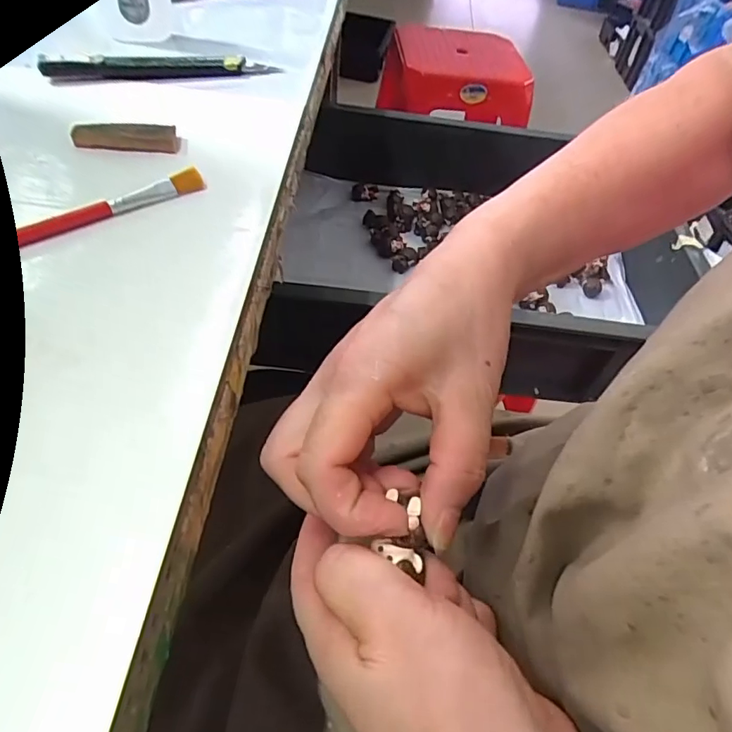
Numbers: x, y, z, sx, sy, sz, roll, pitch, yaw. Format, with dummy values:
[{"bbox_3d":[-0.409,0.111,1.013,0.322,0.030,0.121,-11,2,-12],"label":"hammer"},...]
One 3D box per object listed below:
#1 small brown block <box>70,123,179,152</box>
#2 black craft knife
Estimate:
[{"bbox_3d":[-0.124,-0.118,0.267,0.051,0.010,0.015,-4,51,-10],"label":"small brown block"},{"bbox_3d":[-0.123,-0.186,0.322,0.137,0.011,0.013,-12,53,-16],"label":"black craft knife"}]

